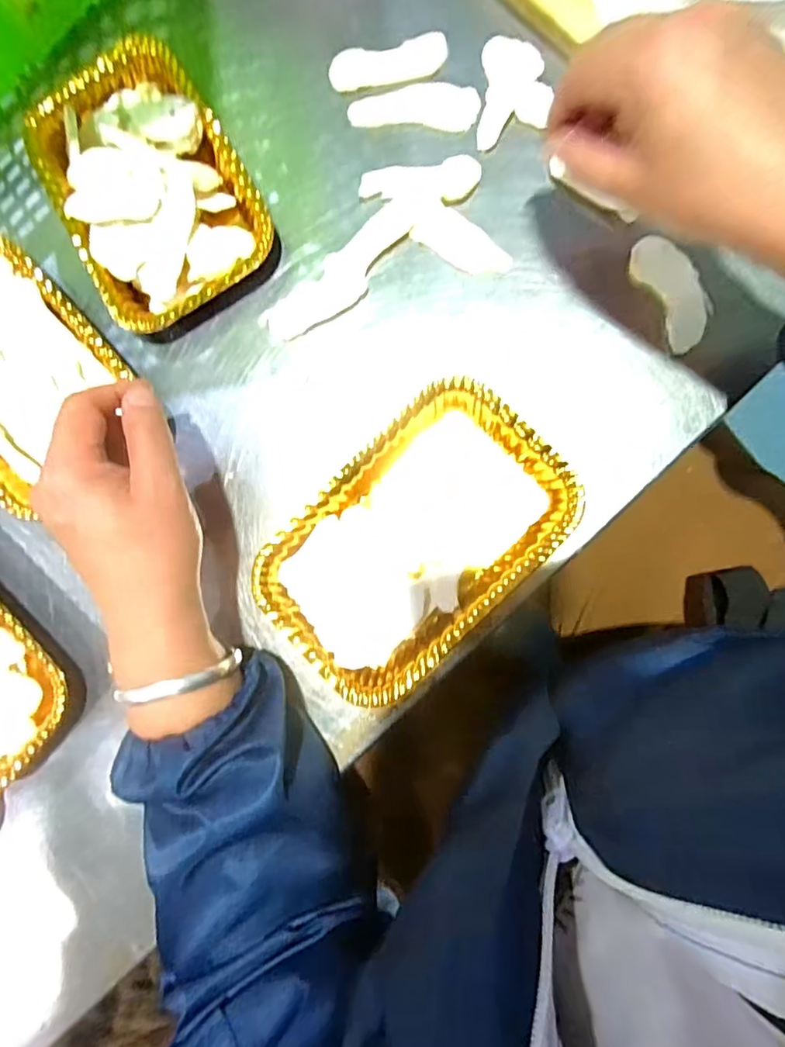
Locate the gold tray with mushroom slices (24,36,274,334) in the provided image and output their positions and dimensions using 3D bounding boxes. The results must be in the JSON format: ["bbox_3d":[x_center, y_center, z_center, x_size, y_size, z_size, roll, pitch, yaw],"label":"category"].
[{"bbox_3d":[-0.166,-0.229,0.372,0.121,0.031,0.190,-30,83,4],"label":"gold tray with mushroom slices"}]

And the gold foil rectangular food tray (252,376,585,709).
[{"bbox_3d":[0.015,0.013,0.337,0.186,0.022,0.122,-43,82,2],"label":"gold foil rectangular food tray"}]

